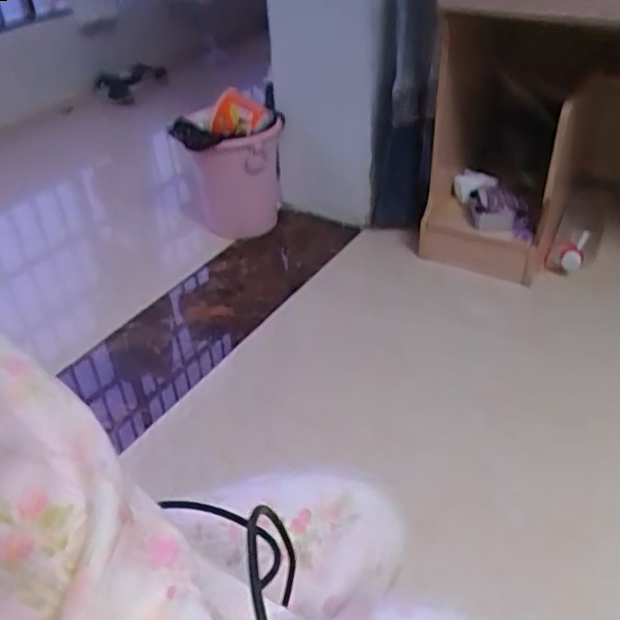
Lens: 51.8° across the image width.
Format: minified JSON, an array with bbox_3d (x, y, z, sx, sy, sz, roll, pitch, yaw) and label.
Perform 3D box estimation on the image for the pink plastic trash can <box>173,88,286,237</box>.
[{"bbox_3d":[-0.204,-0.383,1.674,0.263,0.338,0.279,-8,37,-5],"label":"pink plastic trash can"}]

